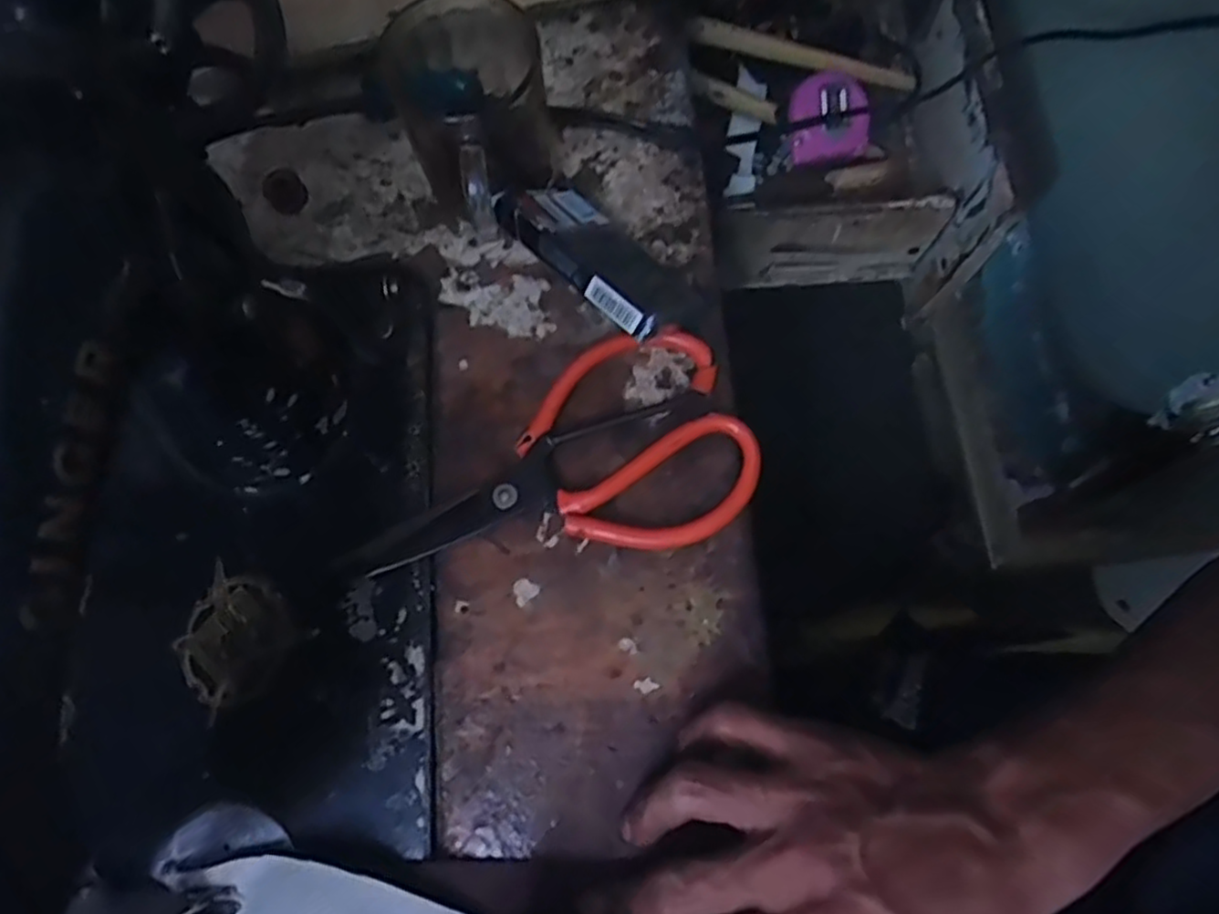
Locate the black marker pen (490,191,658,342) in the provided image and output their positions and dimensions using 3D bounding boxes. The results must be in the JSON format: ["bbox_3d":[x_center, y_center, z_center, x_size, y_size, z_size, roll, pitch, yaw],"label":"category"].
[{"bbox_3d":[-0.019,-0.088,0.335,0.098,0.009,0.011,42,80,12],"label":"black marker pen"}]

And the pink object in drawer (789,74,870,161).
[{"bbox_3d":[0.146,-0.230,0.492,0.047,0.033,0.045,-11,73,-4],"label":"pink object in drawer"}]

